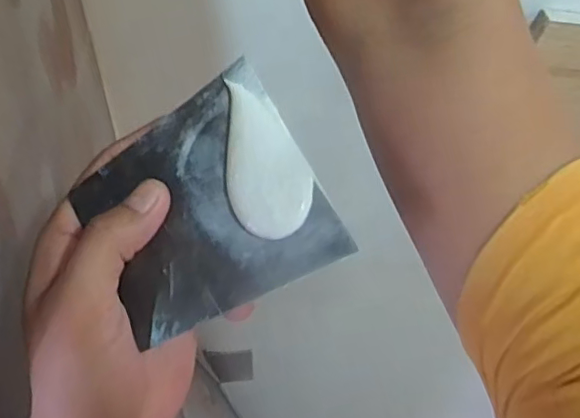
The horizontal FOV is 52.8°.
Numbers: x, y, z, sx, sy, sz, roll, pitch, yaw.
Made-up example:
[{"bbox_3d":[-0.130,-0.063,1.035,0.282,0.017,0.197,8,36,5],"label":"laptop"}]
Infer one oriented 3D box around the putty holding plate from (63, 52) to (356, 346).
[{"bbox_3d":[-0.036,-0.001,0.243,0.093,0.006,0.092,-32,74,6],"label":"putty holding plate"}]

